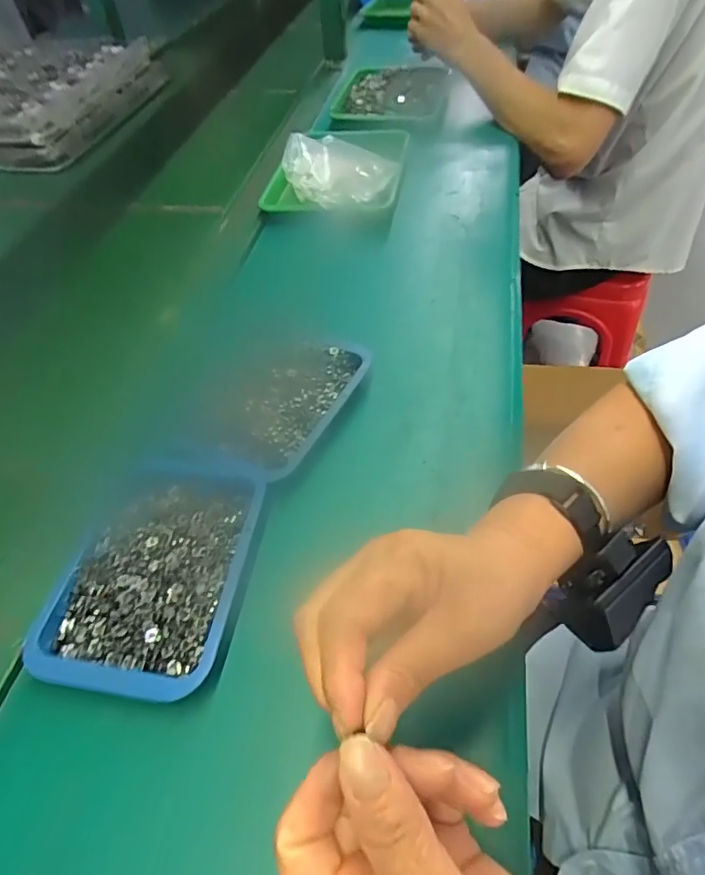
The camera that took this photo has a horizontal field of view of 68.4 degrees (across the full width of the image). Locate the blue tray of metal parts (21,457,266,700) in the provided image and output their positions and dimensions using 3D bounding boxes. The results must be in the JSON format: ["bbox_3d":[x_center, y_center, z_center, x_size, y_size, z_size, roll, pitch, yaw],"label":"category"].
[{"bbox_3d":[-0.128,0.082,0.346,0.115,0.021,0.161,7,52,6],"label":"blue tray of metal parts"}]

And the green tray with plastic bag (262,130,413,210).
[{"bbox_3d":[-0.016,-0.355,0.667,0.162,0.038,0.223,9,53,7],"label":"green tray with plastic bag"}]

